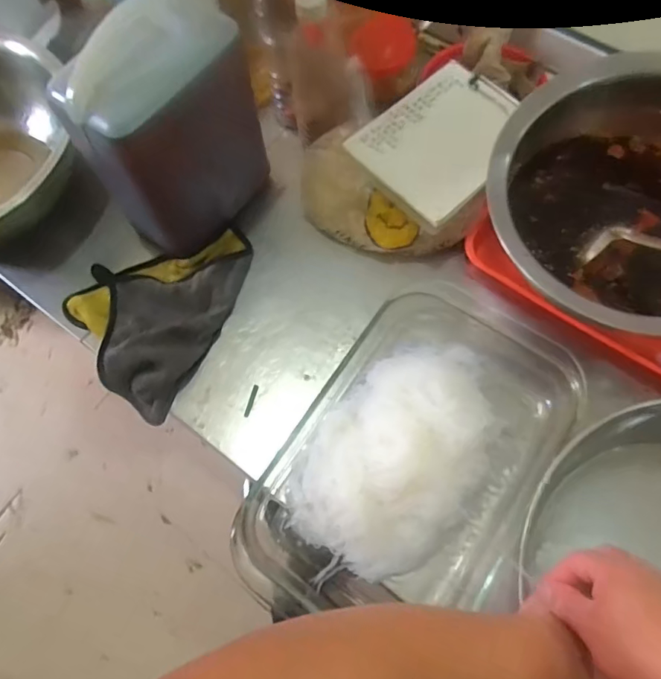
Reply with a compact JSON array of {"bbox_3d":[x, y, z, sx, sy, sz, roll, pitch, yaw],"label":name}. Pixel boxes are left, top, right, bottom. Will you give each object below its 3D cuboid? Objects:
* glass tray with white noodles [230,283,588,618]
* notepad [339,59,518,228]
[{"bbox_3d":[0.096,0.127,0.547,0.249,0.069,0.377,31,74,13],"label":"glass tray with white noodles"},{"bbox_3d":[0.143,-0.253,0.635,0.154,0.018,0.215,42,76,16],"label":"notepad"}]

